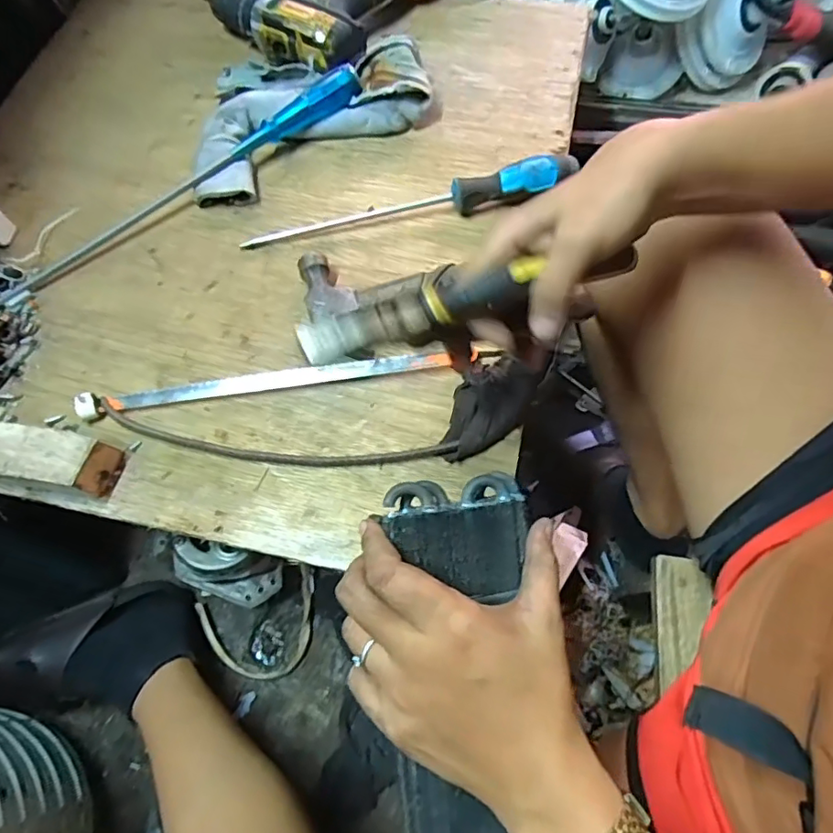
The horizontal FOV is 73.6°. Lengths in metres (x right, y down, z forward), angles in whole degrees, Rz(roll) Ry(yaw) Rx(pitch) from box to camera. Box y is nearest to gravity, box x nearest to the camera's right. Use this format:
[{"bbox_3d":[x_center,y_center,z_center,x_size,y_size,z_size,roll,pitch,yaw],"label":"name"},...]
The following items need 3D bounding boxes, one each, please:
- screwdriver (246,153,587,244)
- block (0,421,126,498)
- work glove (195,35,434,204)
[{"bbox_3d":[-0.006,-0.189,0.492,0.294,0.037,0.033,-11,68,-2],"label":"screwdriver"},{"bbox_3d":[-0.291,0.030,0.416,0.127,0.037,0.038,8,68,5],"label":"block"},{"bbox_3d":[-0.099,-0.279,0.532,0.218,0.047,0.171,4,68,4],"label":"work glove"}]

